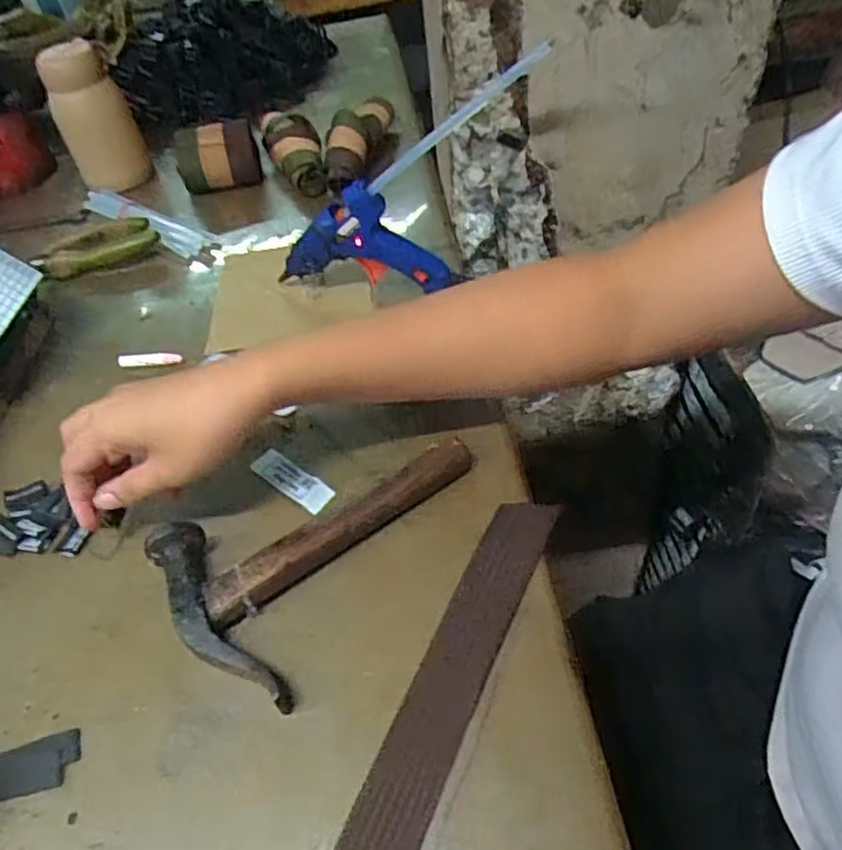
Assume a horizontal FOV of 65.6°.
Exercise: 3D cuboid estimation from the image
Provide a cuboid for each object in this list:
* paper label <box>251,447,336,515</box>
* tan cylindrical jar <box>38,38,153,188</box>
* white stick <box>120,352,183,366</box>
[{"bbox_3d":[-0.080,0.033,0.410,0.064,0.004,0.019,31,59,31],"label":"paper label"},{"bbox_3d":[-0.347,-0.324,0.701,0.075,0.140,0.066,-27,50,-15],"label":"tan cylindrical jar"},{"bbox_3d":[-0.210,-0.050,0.505,0.049,0.010,0.008,-1,46,5],"label":"white stick"}]

